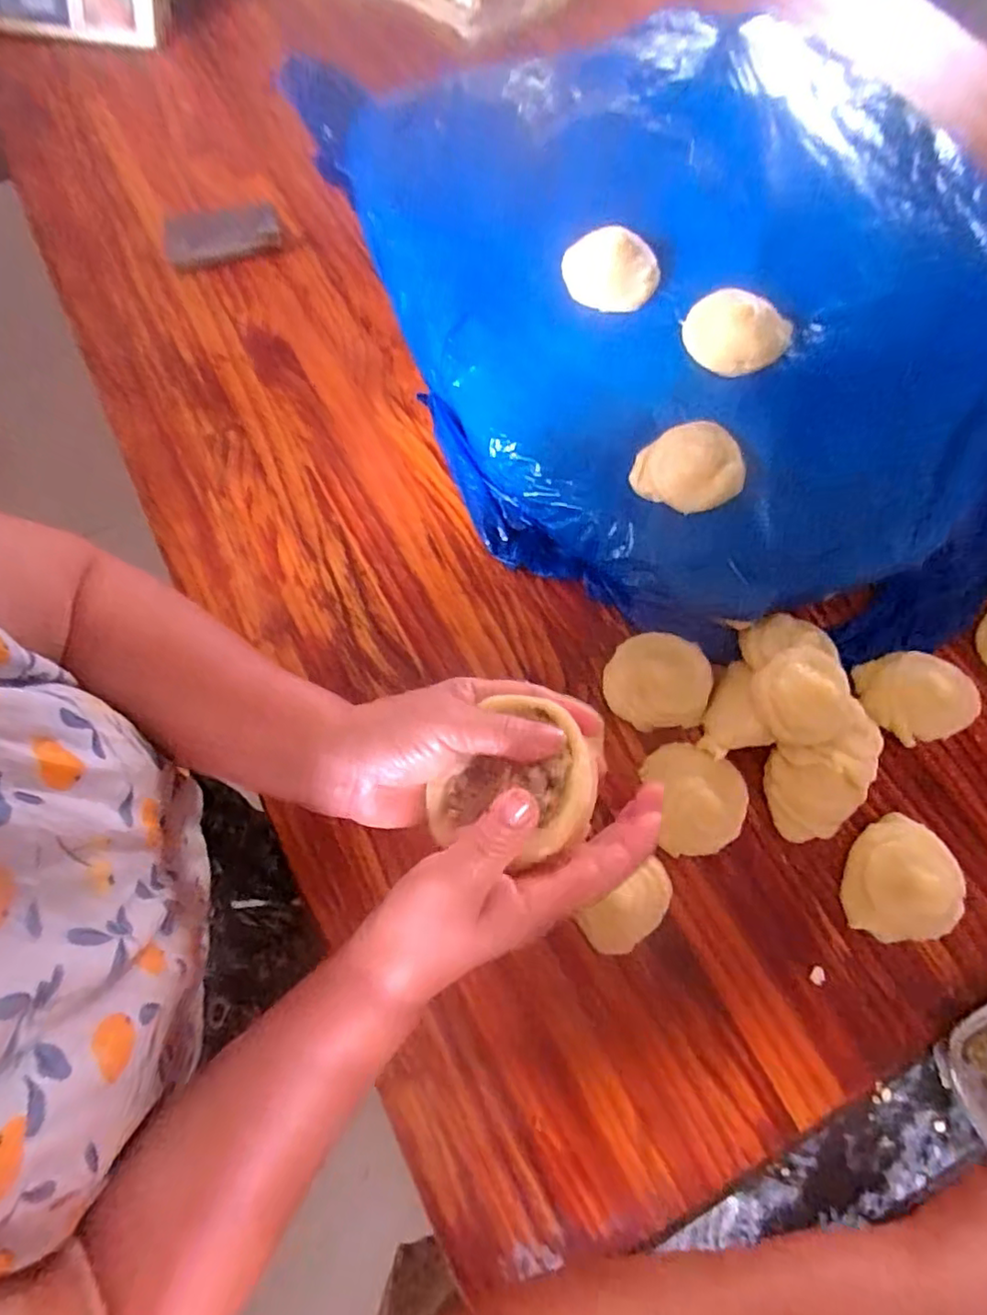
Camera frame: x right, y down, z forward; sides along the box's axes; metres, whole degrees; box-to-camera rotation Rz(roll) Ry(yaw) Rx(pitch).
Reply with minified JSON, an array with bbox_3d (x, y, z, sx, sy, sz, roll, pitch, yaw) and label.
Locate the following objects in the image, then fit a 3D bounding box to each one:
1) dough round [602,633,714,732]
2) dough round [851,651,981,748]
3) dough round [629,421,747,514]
[{"bbox_3d":[0.143,0.021,0.530,0.087,0.018,0.083,-1,70,2],"label":"dough round"},{"bbox_3d":[0.362,0.033,0.519,0.086,0.028,0.077,-15,70,-4],"label":"dough round"},{"bbox_3d":[0.163,-0.162,0.495,0.086,0.036,0.074,23,74,10],"label":"dough round"}]

